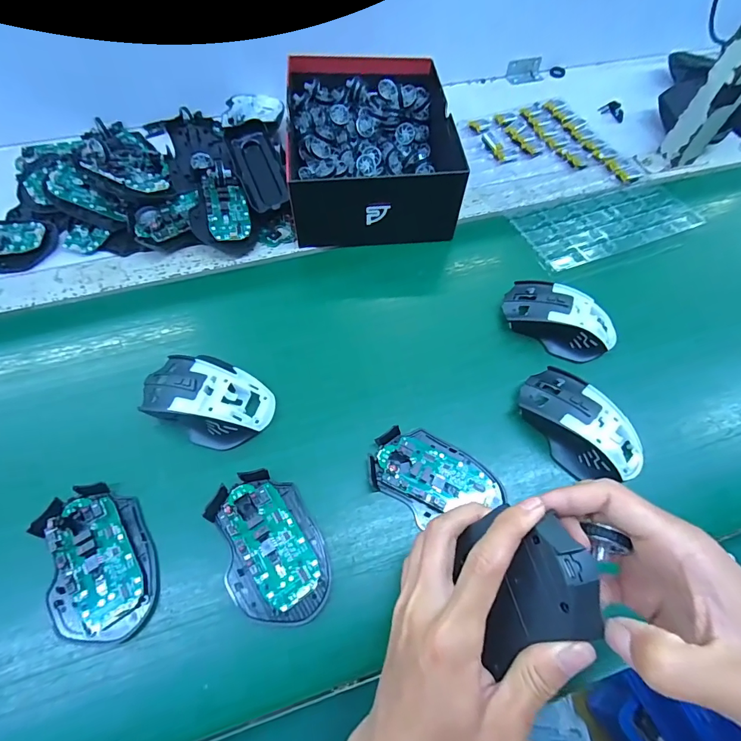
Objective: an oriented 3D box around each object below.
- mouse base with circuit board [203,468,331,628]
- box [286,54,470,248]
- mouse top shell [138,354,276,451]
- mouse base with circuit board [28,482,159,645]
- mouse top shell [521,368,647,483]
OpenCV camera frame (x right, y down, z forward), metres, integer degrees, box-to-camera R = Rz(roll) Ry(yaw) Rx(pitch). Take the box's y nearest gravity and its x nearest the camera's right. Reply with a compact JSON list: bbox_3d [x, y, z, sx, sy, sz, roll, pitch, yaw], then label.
[{"bbox_3d":[-0.078,0.135,0.320,0.072,0.012,0.114,-21,64,-13],"label":"mouse base with circuit board"},{"bbox_3d":[-0.004,-0.278,0.514,0.183,0.087,0.258,-4,61,-4],"label":"box"},{"bbox_3d":[-0.146,0.023,0.366,0.115,0.035,0.074,22,63,10],"label":"mouse top shell"},{"bbox_3d":[-0.205,0.142,0.309,0.070,0.014,0.113,-23,64,-14],"label":"mouse base with circuit board"},{"bbox_3d":[0.186,0.048,0.365,0.063,0.038,0.113,-34,67,-19],"label":"mouse top shell"}]

